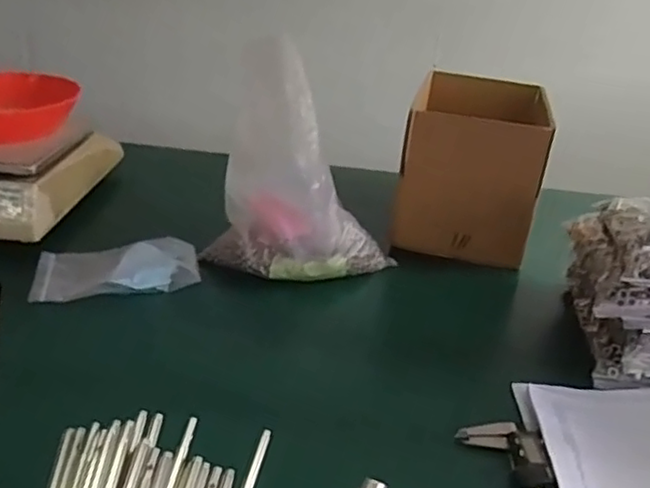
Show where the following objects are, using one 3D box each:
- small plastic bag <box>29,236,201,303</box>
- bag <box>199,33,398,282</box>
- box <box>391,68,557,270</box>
[{"bbox_3d":[-0.246,0.029,0.798,0.184,0.026,0.107,-2,25,-15],"label":"small plastic bag"},{"bbox_3d":[-0.026,-0.082,0.764,0.208,0.240,0.081,7,25,4],"label":"bag"},{"bbox_3d":[0.205,-0.115,0.953,0.179,0.182,0.246,10,25,11],"label":"box"}]

